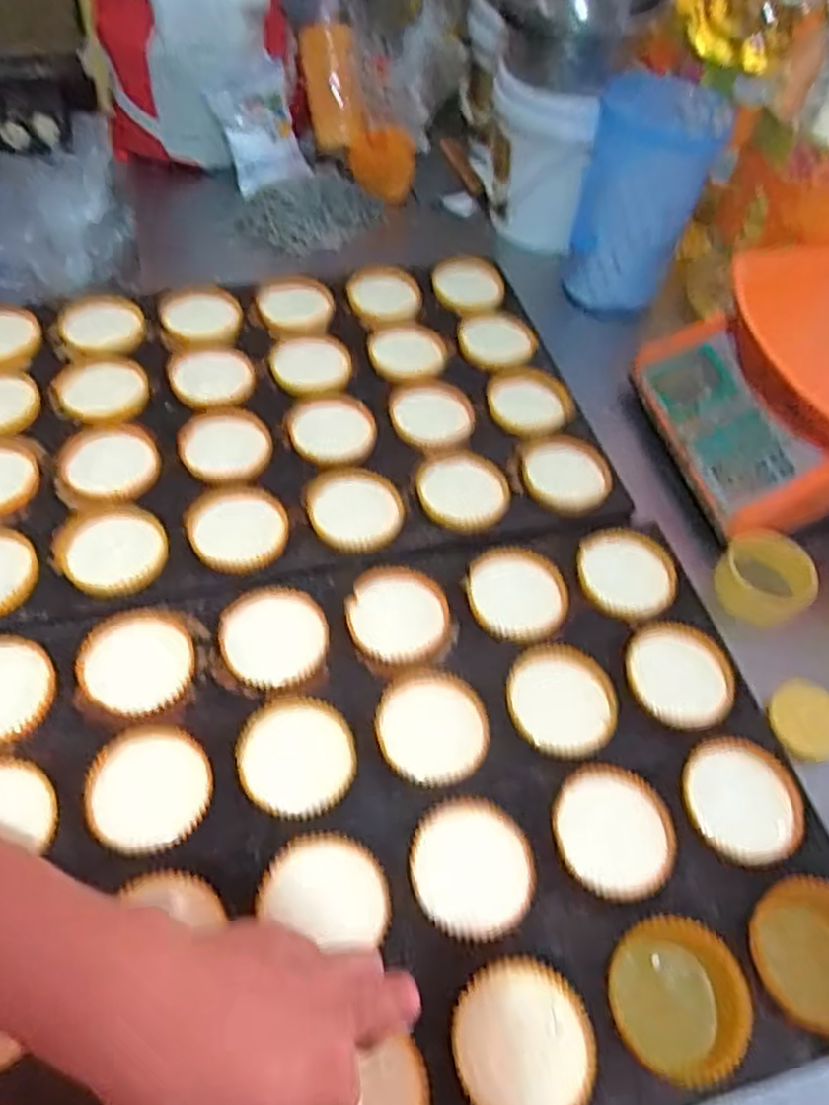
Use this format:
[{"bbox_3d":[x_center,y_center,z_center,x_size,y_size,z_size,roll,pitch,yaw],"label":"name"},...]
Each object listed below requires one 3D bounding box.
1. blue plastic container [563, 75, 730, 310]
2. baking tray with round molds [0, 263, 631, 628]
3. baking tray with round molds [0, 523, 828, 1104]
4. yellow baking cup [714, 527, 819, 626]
[{"bbox_3d":[0.249,-0.396,0.835,0.130,0.198,0.124,16,55,6],"label":"blue plastic container"},{"bbox_3d":[-0.131,-0.131,0.690,0.563,0.024,0.379,-9,56,-11],"label":"baking tray with round molds"},{"bbox_3d":[-0.022,0.176,0.484,0.549,0.038,0.381,-9,56,-11],"label":"baking tray with round molds"},{"bbox_3d":[0.295,0.022,0.627,0.076,0.052,0.070,3,55,-4],"label":"yellow baking cup"}]

